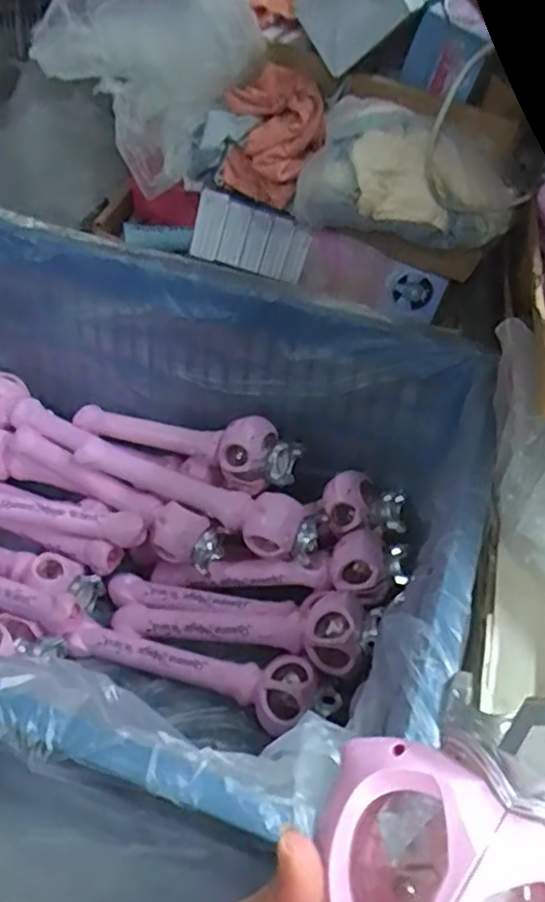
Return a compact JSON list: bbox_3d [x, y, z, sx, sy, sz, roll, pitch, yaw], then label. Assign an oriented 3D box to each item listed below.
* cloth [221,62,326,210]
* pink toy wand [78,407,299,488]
[{"bbox_3d":[-0.003,-0.376,0.813,0.125,0.144,0.041,25,8,8],"label":"cloth"},{"bbox_3d":[-0.137,-0.016,0.988,0.346,0.088,0.083,11,38,23],"label":"pink toy wand"}]

